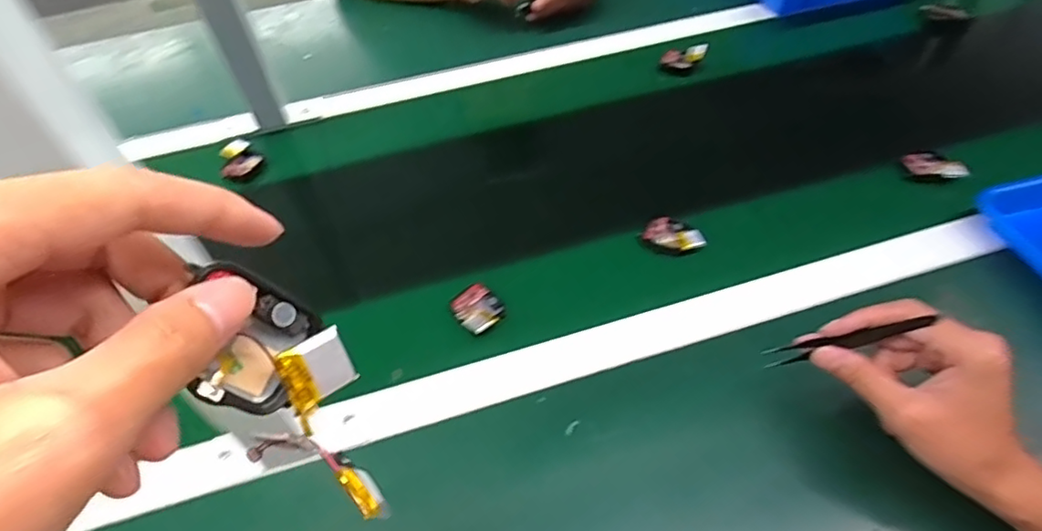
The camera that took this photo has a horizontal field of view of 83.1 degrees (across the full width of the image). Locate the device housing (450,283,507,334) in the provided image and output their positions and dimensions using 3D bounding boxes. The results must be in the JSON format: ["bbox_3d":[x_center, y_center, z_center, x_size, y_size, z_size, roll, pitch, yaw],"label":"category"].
[{"bbox_3d":[-0.038,0.036,0.519,0.041,0.010,0.050,-32,54,-22],"label":"device housing"}]

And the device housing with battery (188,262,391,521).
[{"bbox_3d":[-0.073,0.041,0.188,0.041,0.014,0.093,-31,94,-21],"label":"device housing with battery"}]

